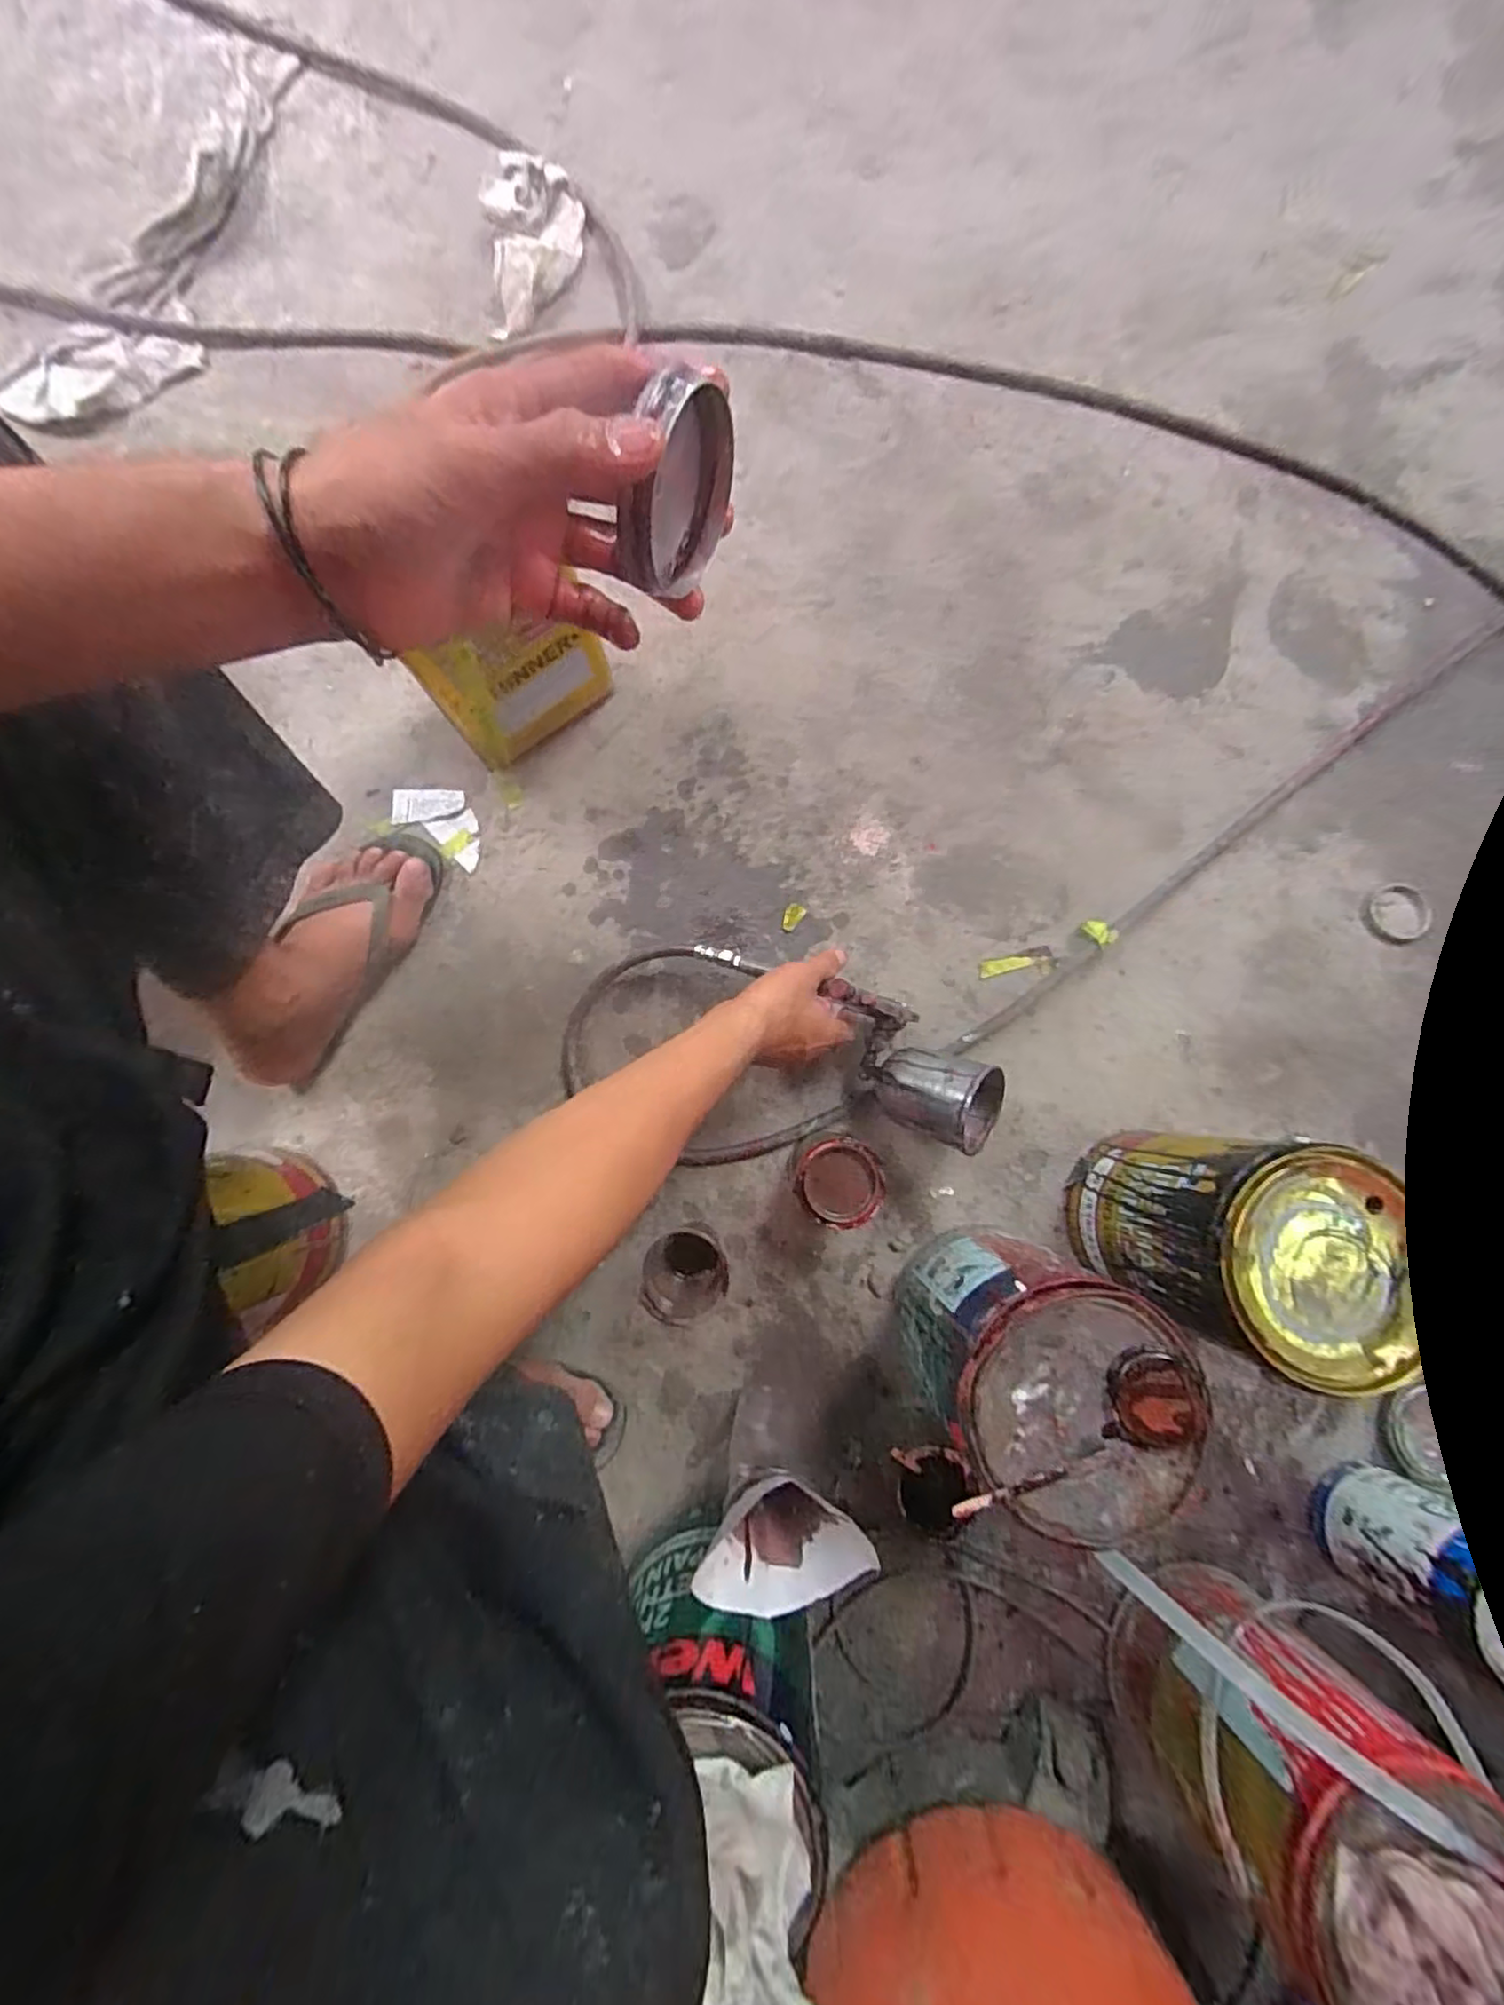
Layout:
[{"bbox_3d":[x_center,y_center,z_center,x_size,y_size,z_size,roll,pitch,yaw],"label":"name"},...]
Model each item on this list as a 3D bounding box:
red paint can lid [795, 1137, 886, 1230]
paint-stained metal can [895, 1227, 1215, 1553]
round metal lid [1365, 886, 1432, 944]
[{"bbox_3d":[0.073,0.149,0.555,0.069,0.010,0.070,0,83,-1],"label":"red paint can lid"},{"bbox_3d":[0.211,0.284,0.535,0.155,0.208,0.164,2,83,-1],"label":"paint-stained metal can"},{"bbox_3d":[0.672,-0.091,0.698,0.063,0.005,0.057,-19,83,-3],"label":"round metal lid"}]

